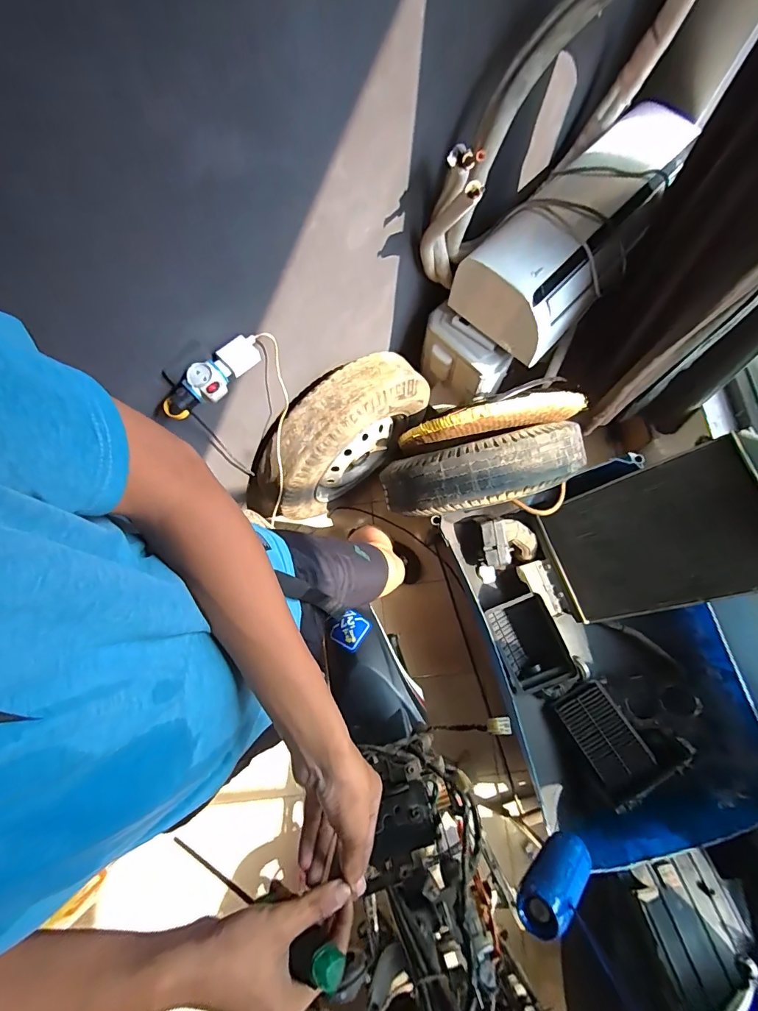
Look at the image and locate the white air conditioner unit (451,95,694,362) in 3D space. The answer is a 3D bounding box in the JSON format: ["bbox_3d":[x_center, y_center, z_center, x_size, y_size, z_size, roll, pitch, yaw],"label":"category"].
[{"bbox_3d":[0.536,-0.731,1.124,0.311,0.190,0.712,44,81,10],"label":"white air conditioner unit"}]

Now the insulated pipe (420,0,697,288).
[{"bbox_3d":[0.398,-0.860,0.937,0.139,0.511,0.807,41,81,10],"label":"insulated pipe"}]

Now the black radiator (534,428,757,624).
[{"bbox_3d":[0.729,0.087,1.120,0.047,0.582,0.357,-11,77,-44],"label":"black radiator"}]

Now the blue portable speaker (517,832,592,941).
[{"bbox_3d":[0.263,0.538,0.619,0.163,0.053,0.066,-15,73,-43],"label":"blue portable speaker"}]

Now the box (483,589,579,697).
[{"bbox_3d":[0.431,0.399,1.248,0.186,0.115,0.264,-18,77,-3],"label":"box"}]

